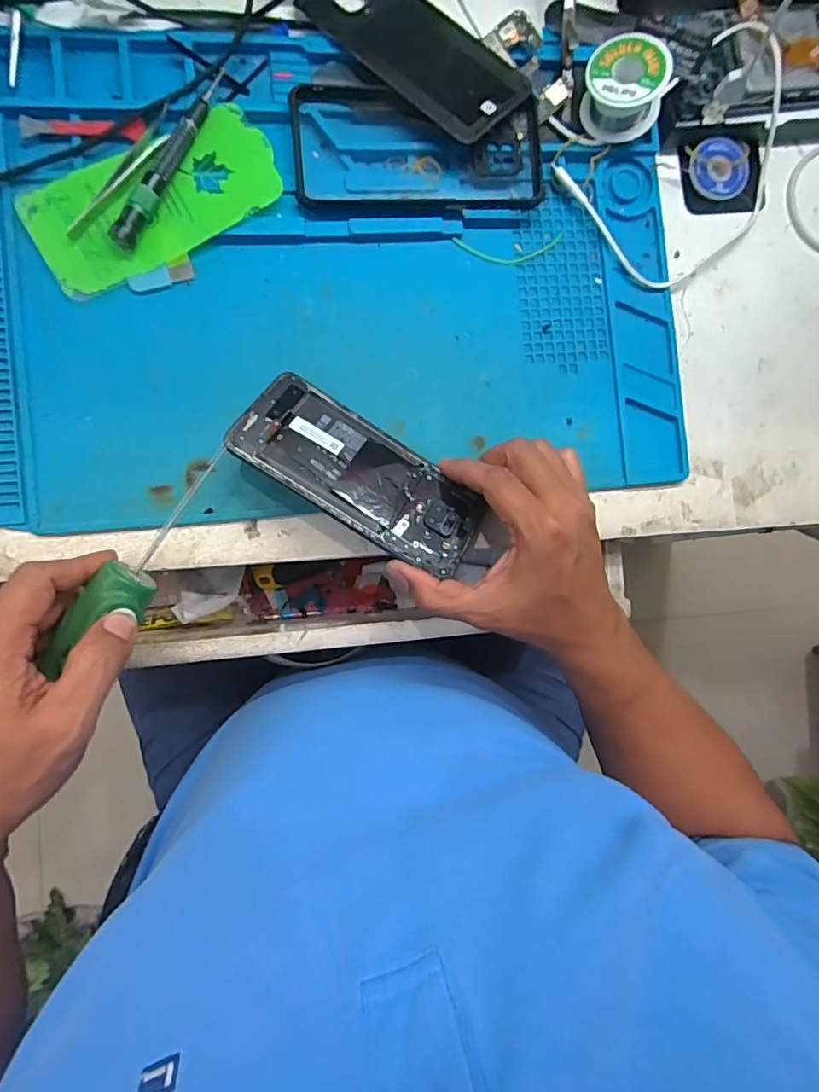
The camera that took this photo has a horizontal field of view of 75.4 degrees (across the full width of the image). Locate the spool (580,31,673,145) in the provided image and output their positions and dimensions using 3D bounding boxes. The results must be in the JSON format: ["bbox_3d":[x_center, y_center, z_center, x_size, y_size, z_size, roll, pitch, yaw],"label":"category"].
[{"bbox_3d":[0.149,-0.317,0.368,0.053,0.033,0.048,-11,84,9],"label":"spool"}]

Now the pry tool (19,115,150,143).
[{"bbox_3d":[-0.208,-0.266,0.339,0.073,0.004,0.014,-7,92,-8],"label":"pry tool"}]

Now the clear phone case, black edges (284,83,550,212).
[{"bbox_3d":[0.006,-0.274,0.362,0.165,0.016,0.081,-4,91,-8],"label":"clear phone case, black edges"}]

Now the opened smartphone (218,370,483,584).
[{"bbox_3d":[-0.029,-0.045,0.342,0.163,0.008,0.073,33,61,-4],"label":"opened smartphone"}]

